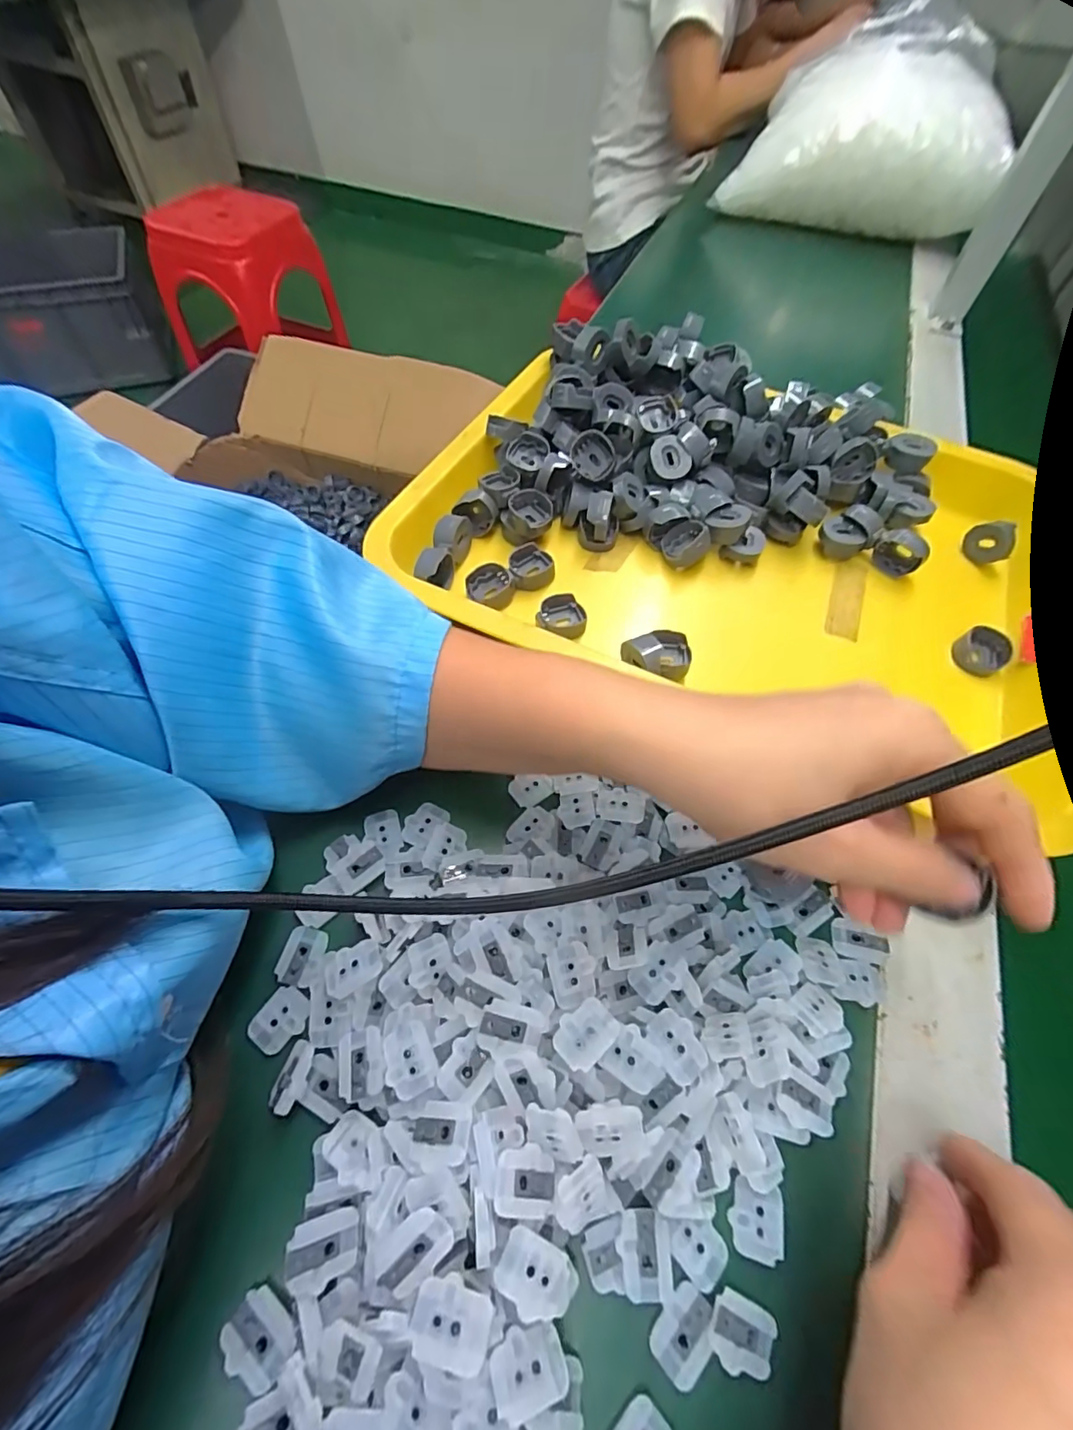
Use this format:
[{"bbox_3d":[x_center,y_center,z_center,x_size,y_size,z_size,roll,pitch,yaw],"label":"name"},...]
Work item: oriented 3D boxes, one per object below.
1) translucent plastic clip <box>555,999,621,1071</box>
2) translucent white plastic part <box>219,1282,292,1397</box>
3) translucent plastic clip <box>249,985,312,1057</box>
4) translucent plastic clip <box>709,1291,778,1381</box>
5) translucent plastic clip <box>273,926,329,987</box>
[{"bbox_3d":[0.017,0.111,0.185,0.021,0.004,0.017,-35,66,-22],"label":"translucent plastic clip"},{"bbox_3d":[-0.084,0.190,0.162,0.021,0.004,0.017,33,62,16],"label":"translucent white plastic part"},{"bbox_3d":[-0.099,0.118,0.206,0.017,0.004,0.022,32,62,16],"label":"translucent plastic clip"},{"bbox_3d":[0.064,0.194,0.166,0.021,0.004,0.017,23,60,11],"label":"translucent plastic clip"},{"bbox_3d":[-0.096,0.098,0.218,0.015,0.004,0.022,16,59,7],"label":"translucent plastic clip"}]

